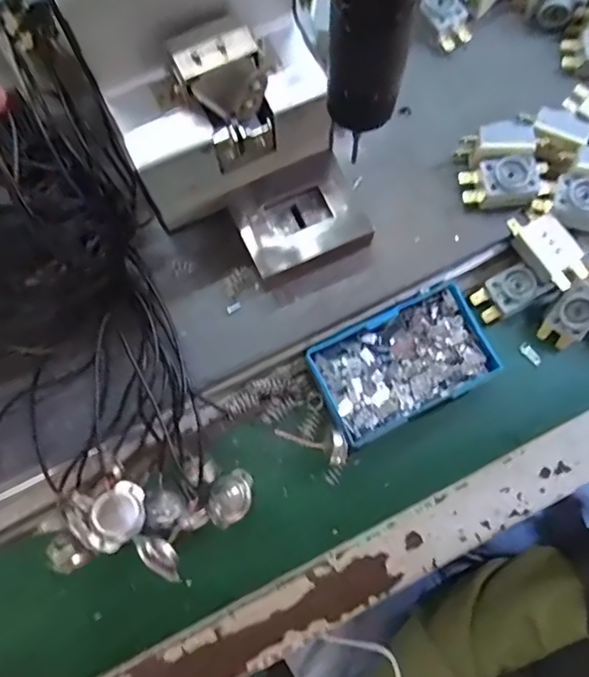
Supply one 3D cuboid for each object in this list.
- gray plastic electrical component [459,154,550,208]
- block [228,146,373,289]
[{"bbox_3d":[0.147,-0.106,0.371,0.057,0.024,0.029,-6,75,-3],"label":"gray plastic electrical component"},{"bbox_3d":[0.006,-0.076,0.359,0.082,0.029,0.067,-25,77,-8],"label":"block"}]

